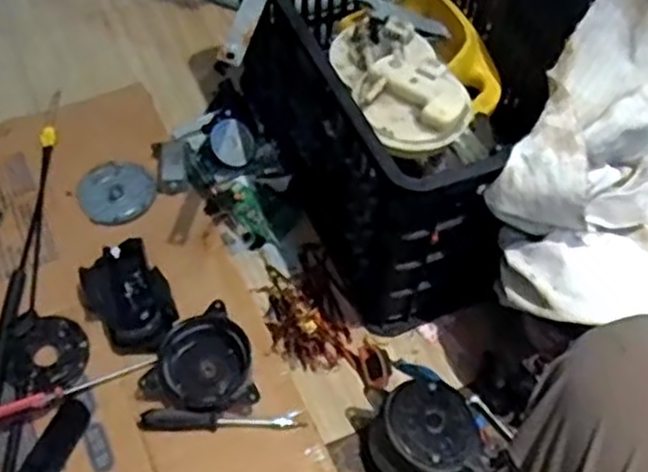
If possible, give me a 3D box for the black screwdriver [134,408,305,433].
[{"bbox_3d":[-0.108,0.195,0.798,0.169,0.021,0.020,-1,54,3],"label":"black screwdriver"}]

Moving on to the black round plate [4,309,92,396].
[{"bbox_3d":[-0.309,0.130,0.852,0.087,0.017,0.097,-3,54,1],"label":"black round plate"}]

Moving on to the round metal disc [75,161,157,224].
[{"bbox_3d":[-0.273,-0.059,1.000,0.094,0.006,0.103,-2,54,2],"label":"round metal disc"}]

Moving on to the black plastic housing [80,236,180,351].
[{"bbox_3d":[-0.219,0.074,0.861,0.084,0.061,0.129,-28,60,-20],"label":"black plastic housing"}]

